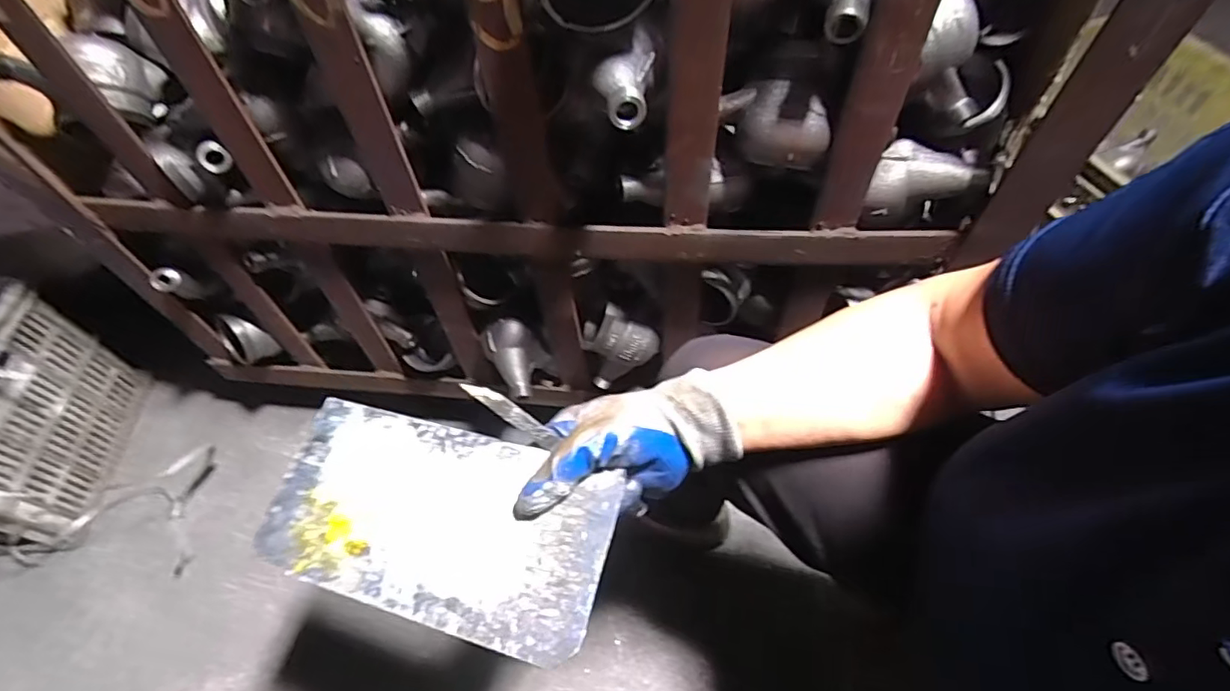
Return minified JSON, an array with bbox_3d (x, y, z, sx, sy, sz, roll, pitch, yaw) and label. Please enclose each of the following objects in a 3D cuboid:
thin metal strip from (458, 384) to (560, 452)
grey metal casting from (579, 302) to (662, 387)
[{"bbox_3d":[-0.067,0.044,0.367,0.012,0.072,0.004,-46,19,15],"label":"thin metal strip"},{"bbox_3d":[0.007,0.004,0.714,0.093,0.114,0.046,4,55,6],"label":"grey metal casting"}]

